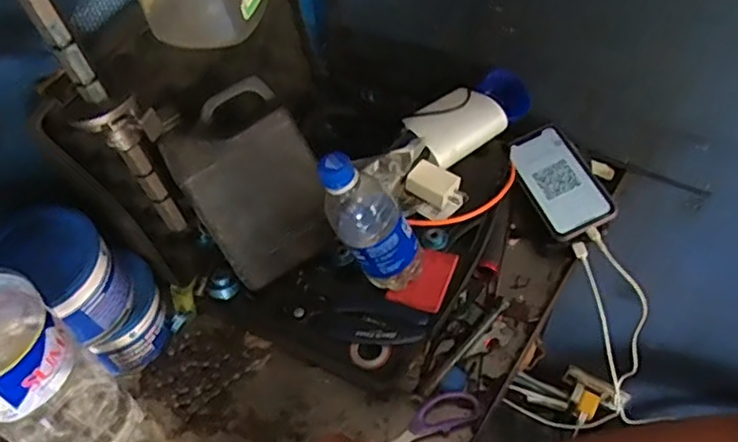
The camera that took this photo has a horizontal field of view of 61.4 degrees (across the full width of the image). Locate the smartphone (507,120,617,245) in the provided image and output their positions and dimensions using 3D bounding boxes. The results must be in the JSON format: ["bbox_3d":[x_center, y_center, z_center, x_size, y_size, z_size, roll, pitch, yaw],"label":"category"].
[{"bbox_3d":[0.226,-0.052,0.742,0.079,0.015,0.164,-25,55,1],"label":"smartphone"}]

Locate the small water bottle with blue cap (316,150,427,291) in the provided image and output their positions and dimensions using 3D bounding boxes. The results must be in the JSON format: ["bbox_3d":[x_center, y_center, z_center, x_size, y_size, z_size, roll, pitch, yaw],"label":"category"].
[{"bbox_3d":[0.000,0.000,0.593,0.054,0.172,0.060,-2,47,38],"label":"small water bottle with blue cap"}]

